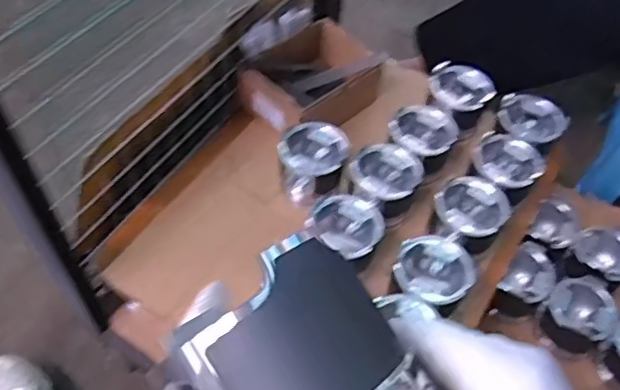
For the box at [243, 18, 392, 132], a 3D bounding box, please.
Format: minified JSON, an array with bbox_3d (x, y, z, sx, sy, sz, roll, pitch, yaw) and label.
[{"bbox_3d":[0.003,-0.195,1.027,0.205,0.077,0.162,-32,63,-24],"label":"box"}]

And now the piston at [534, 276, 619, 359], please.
[{"bbox_3d":[0.398,0.185,0.923,0.099,0.074,0.099,-28,61,-22],"label":"piston"}]

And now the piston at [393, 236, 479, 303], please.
[{"bbox_3d":[0.161,0.105,0.808,0.097,0.056,0.095,32,58,17],"label":"piston"}]

